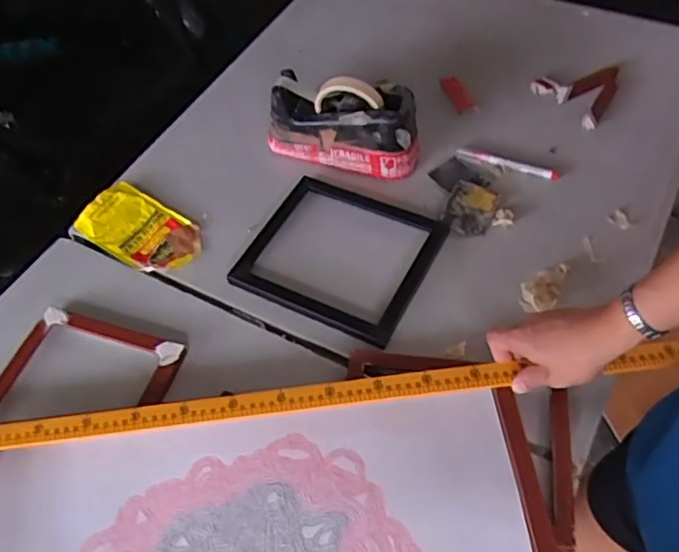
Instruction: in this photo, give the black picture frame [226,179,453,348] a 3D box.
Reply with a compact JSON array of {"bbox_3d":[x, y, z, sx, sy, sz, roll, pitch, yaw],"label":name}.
[{"bbox_3d":[0.001,-0.029,0.791,0.213,0.019,0.193,21,58,21],"label":"black picture frame"}]

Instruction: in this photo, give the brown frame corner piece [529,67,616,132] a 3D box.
[{"bbox_3d":[0.366,-0.274,0.940,0.117,0.017,0.117,-29,57,-14],"label":"brown frame corner piece"}]

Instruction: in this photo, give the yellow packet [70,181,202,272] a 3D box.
[{"bbox_3d":[-0.259,-0.060,0.836,0.161,0.019,0.093,30,70,18],"label":"yellow packet"}]

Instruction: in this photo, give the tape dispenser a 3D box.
[{"bbox_3d":[0.003,-0.205,0.861,0.206,0.121,0.072,7,54,11],"label":"tape dispenser"}]

